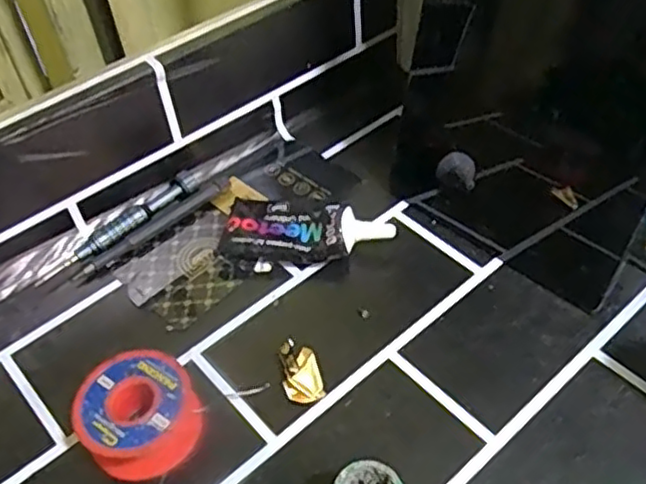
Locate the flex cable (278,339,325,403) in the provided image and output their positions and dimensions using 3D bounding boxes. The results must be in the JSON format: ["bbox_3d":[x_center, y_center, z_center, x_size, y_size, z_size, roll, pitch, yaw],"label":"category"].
[{"bbox_3d":[-0.012,0.065,0.343,0.019,0.009,0.032,-12,48,-7],"label":"flex cable"}]

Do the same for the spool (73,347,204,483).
[{"bbox_3d":[-0.087,0.081,0.320,0.052,0.028,0.051,-2,48,3],"label":"spool"}]

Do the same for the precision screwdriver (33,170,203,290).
[{"bbox_3d":[-0.121,-0.008,0.413,0.015,0.012,0.115,32,58,29],"label":"precision screwdriver"}]

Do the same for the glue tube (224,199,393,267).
[{"bbox_3d":[-0.009,-0.007,0.396,0.097,0.025,0.041,1,48,6],"label":"glue tube"}]

